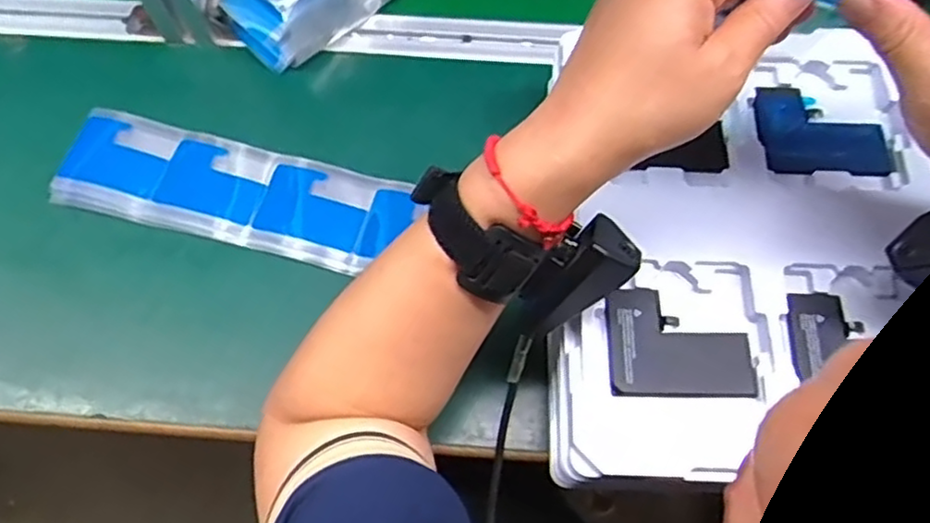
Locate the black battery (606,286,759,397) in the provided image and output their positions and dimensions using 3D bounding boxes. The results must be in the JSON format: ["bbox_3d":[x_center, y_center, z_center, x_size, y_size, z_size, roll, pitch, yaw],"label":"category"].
[{"bbox_3d":[0.116,0.043,0.373,0.075,0.007,0.058,1,65,1],"label":"black battery"}]

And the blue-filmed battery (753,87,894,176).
[{"bbox_3d":[0.217,-0.080,0.422,0.075,0.007,0.060,1,65,1],"label":"blue-filmed battery"}]

